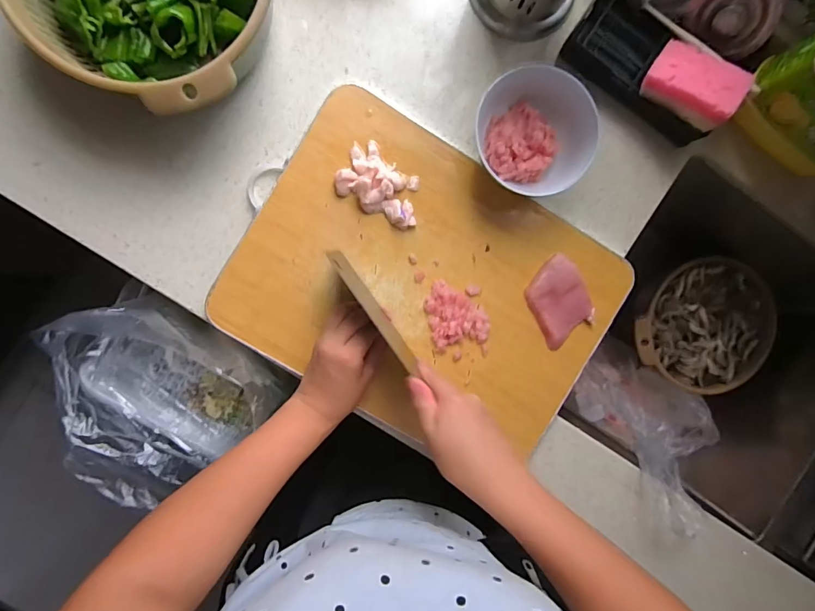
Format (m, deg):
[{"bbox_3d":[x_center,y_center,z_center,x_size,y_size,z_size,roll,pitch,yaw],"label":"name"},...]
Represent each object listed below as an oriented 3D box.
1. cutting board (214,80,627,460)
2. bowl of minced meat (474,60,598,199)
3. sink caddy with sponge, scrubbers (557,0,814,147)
[{"bbox_3d":[0.024,-0.018,0.471,0.388,0.025,0.296,31,91,-6],"label":"cutting board"},{"bbox_3d":[0.129,-0.180,0.453,0.118,0.062,0.124,0,94,-5],"label":"bowl of minced meat"},{"bbox_3d":[0.286,-0.283,0.456,0.205,0.075,0.156,27,91,-6],"label":"sink caddy with sponge, scrubbers"}]

